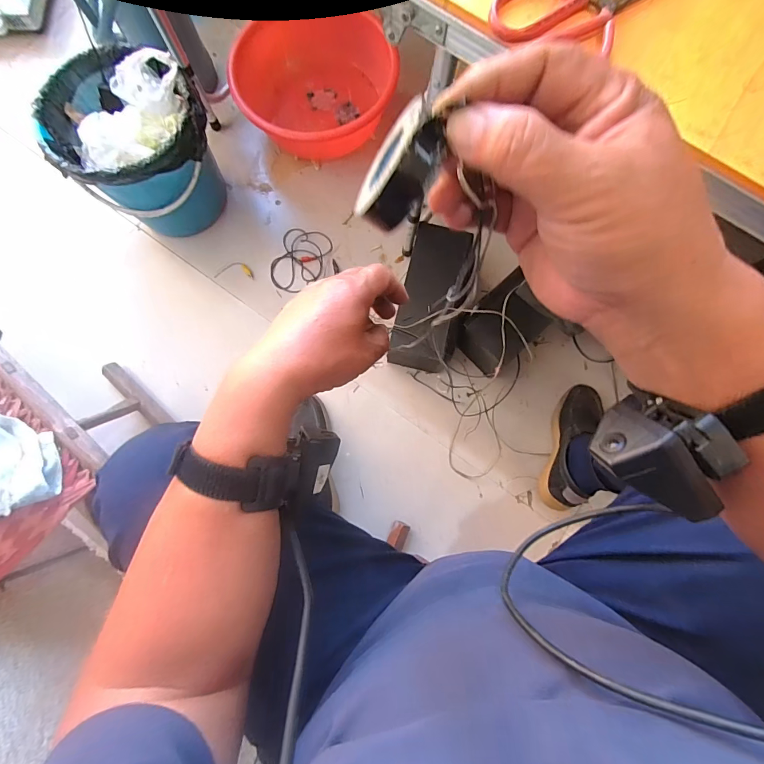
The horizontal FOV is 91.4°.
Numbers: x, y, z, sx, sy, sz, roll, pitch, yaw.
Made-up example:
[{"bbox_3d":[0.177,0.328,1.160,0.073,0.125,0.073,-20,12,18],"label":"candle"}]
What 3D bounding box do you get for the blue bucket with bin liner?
[{"bbox_3d":[-0.463,-0.454,0.742,0.263,0.259,0.250,0,80,1],"label":"blue bucket with bin liner"}]

